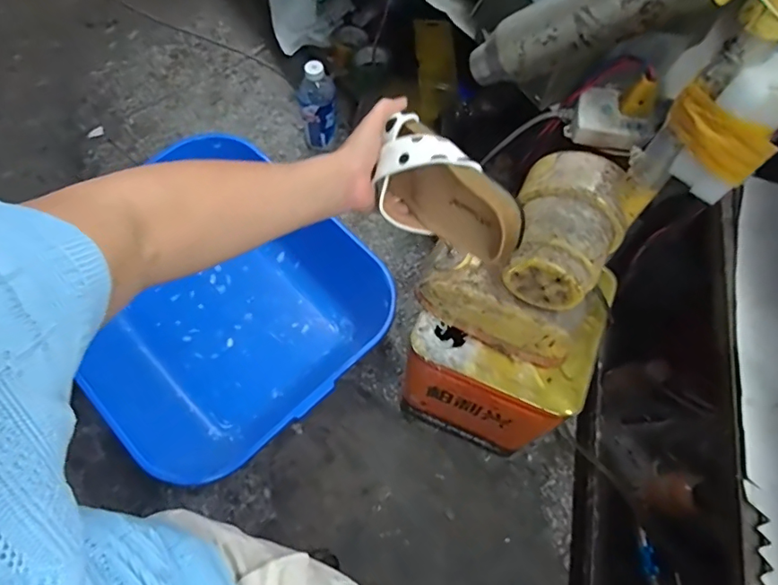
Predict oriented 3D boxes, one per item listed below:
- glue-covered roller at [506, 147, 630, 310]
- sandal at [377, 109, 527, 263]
[{"bbox_3d":[0.198,-0.068,0.568,0.119,0.103,0.142,26,66,10],"label":"glue-covered roller"},{"bbox_3d":[0.051,-0.091,0.505,0.075,0.112,0.185,-33,55,-26],"label":"sandal"}]

